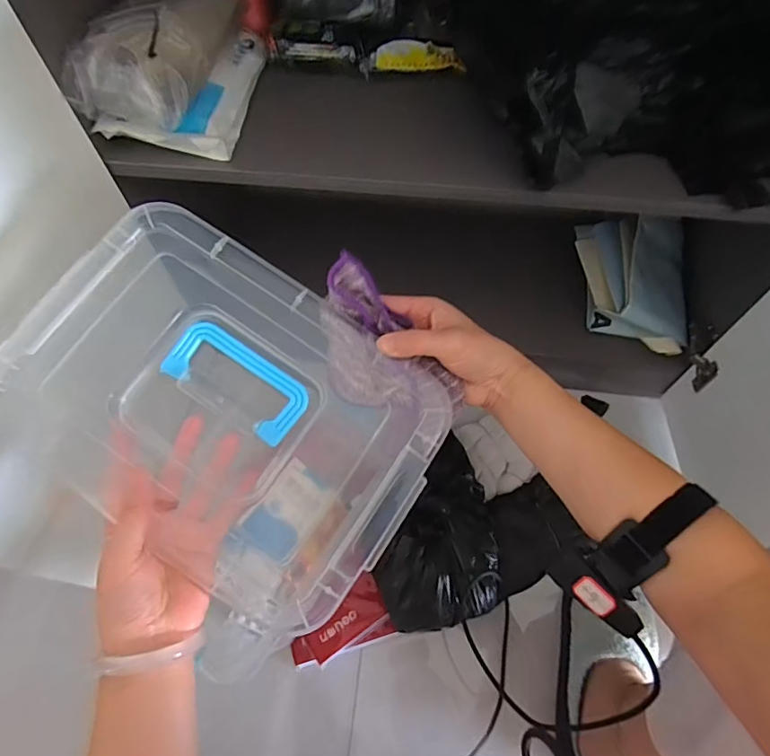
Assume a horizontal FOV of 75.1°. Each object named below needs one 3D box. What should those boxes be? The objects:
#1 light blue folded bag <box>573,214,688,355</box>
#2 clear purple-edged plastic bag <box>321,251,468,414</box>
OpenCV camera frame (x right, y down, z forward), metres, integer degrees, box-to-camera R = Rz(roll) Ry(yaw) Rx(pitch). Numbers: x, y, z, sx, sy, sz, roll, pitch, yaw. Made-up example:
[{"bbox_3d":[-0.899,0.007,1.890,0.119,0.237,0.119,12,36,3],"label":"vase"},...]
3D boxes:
[{"bbox_3d":[0.367,-0.139,0.730,0.160,0.095,0.189,3,61,2],"label":"light blue folded bag"},{"bbox_3d":[0.001,-0.021,0.391,0.126,0.078,0.075,27,65,14],"label":"clear purple-edged plastic bag"}]

